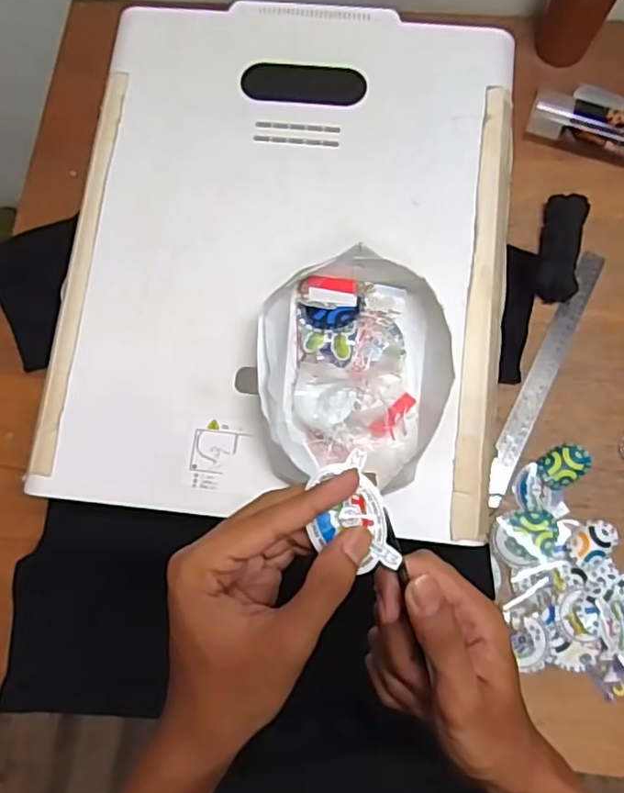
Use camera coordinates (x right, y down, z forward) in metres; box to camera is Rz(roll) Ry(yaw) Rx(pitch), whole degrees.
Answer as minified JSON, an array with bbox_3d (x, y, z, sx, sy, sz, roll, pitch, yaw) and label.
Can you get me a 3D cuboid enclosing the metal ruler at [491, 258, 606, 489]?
[{"bbox_3d":[0.264,-0.032,0.713,0.025,0.007,0.302,27,79,4],"label":"metal ruler"}]

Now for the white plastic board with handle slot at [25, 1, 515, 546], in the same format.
[{"bbox_3d":[-0.024,-0.142,0.583,0.397,0.016,0.496,6,79,4],"label":"white plastic board with handle slot"}]

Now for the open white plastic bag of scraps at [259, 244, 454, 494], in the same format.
[{"bbox_3d":[0.039,-0.021,0.525,0.161,0.047,0.194,-6,83,-1],"label":"open white plastic bag of scraps"}]

